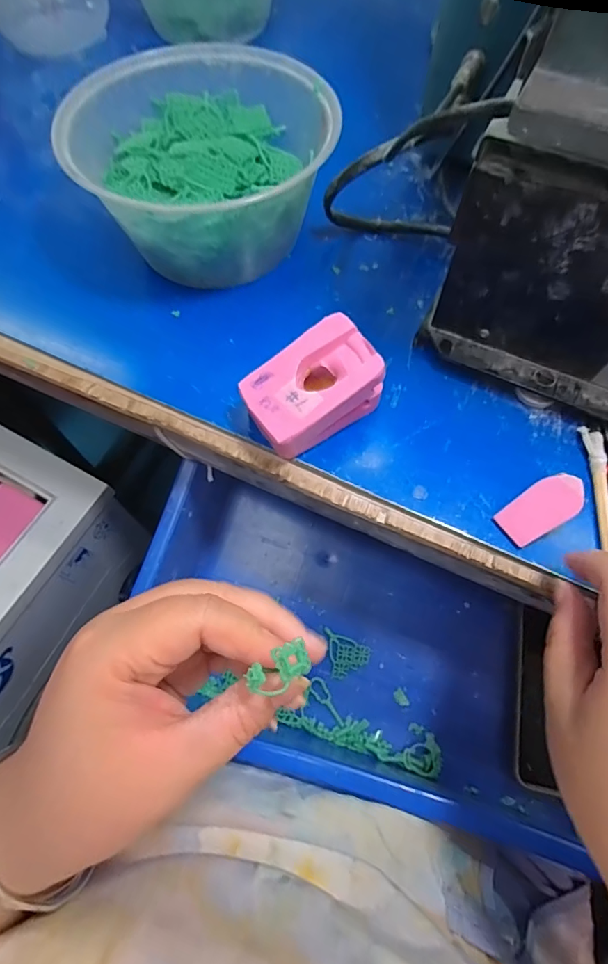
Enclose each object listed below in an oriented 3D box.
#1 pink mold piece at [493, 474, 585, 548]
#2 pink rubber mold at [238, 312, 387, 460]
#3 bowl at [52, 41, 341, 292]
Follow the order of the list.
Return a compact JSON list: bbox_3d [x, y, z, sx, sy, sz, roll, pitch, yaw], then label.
[{"bbox_3d":[0.122,0.014,0.238,0.042,0.004,0.022,-44,71,15],"label":"pink mold piece"},{"bbox_3d":[0.004,-0.049,0.260,0.070,0.046,0.047,-28,69,-12],"label":"pink rubber mold"},{"bbox_3d":[-0.065,-0.210,0.310,0.146,0.072,0.151,0,66,0],"label":"bowl"}]

